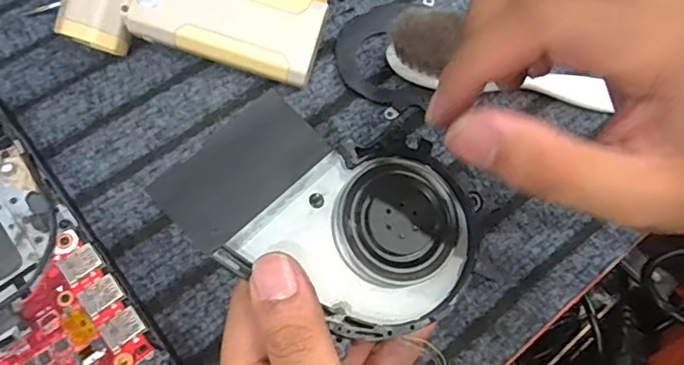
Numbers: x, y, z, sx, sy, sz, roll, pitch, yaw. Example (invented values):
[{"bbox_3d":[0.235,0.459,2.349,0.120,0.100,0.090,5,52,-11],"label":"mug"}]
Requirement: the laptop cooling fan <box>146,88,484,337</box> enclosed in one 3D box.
[{"bbox_3d":[-0.001,0.009,0.212,0.117,0.015,0.077,29,74,0],"label":"laptop cooling fan"}]

